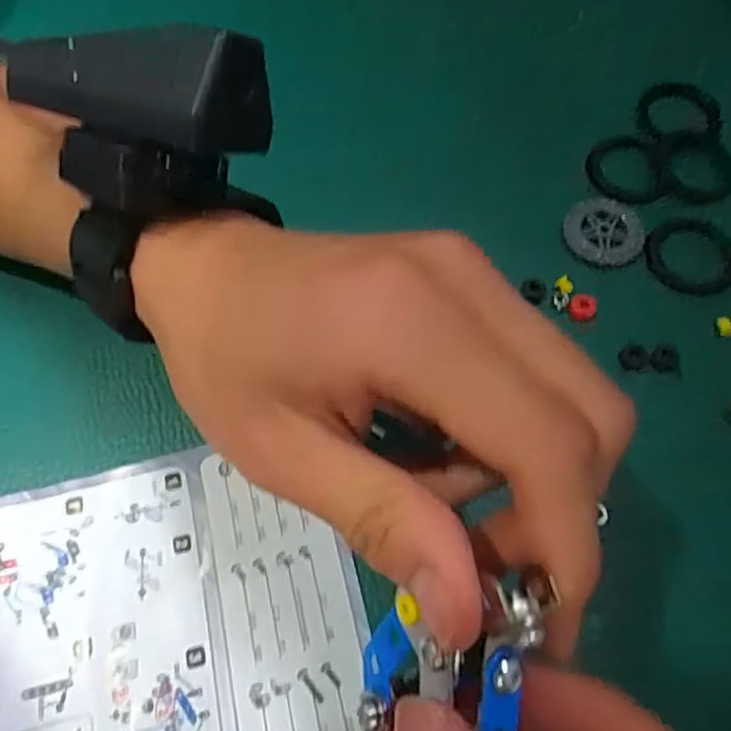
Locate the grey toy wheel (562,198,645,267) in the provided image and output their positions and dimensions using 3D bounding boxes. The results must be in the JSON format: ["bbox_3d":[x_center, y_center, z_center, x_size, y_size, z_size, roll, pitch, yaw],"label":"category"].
[{"bbox_3d":[0.104,-0.058,0.269,0.033,0.004,0.031,0,66,-1],"label":"grey toy wheel"}]

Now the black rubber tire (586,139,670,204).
[{"bbox_3d":[0.121,-0.089,0.285,0.037,0.004,0.037,3,66,0],"label":"black rubber tire"}]

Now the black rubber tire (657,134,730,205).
[{"bbox_3d":[0.151,-0.091,0.285,0.035,0.004,0.036,0,66,-1],"label":"black rubber tire"}]

